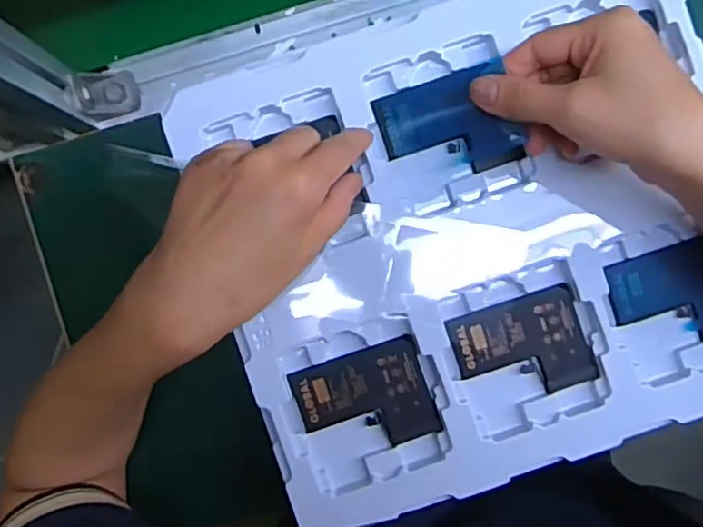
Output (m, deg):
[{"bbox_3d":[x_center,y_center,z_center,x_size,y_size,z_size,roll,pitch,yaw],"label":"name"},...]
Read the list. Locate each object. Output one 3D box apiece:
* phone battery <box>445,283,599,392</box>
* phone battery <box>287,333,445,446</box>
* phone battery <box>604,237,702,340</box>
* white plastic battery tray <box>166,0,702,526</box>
[{"bbox_3d":[0.103,0.051,0.367,0.078,0.004,0.059,-18,90,0],"label":"phone battery"},{"bbox_3d":[0.009,0.083,0.366,0.077,0.004,0.060,-18,90,0],"label":"phone battery"},{"bbox_3d":[0.200,0.020,0.373,0.082,0.010,0.059,-16,90,0],"label":"phone battery"},{"bbox_3d":[0.080,-0.014,0.364,0.308,0.013,0.273,-18,90,0],"label":"white plastic battery tray"}]

